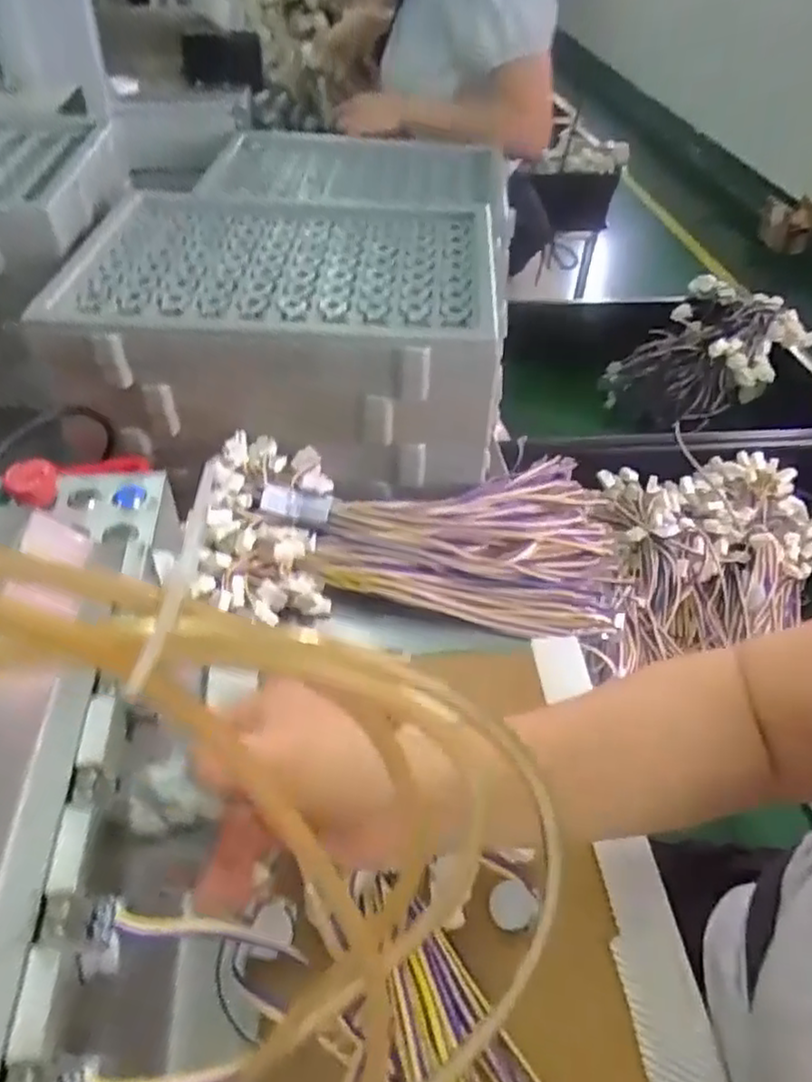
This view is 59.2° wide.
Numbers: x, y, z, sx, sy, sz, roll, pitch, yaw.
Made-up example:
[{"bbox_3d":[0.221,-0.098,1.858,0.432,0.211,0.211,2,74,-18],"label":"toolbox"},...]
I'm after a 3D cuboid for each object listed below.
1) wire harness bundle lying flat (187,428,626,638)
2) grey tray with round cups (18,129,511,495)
[{"bbox_3d":[0.009,-0.019,0.625,0.363,0.059,0.203,1,45,-4],"label":"wire harness bundle lying flat"},{"bbox_3d":[-0.111,-0.216,0.710,0.385,0.143,0.285,3,45,-1],"label":"grey tray with round cups"}]

